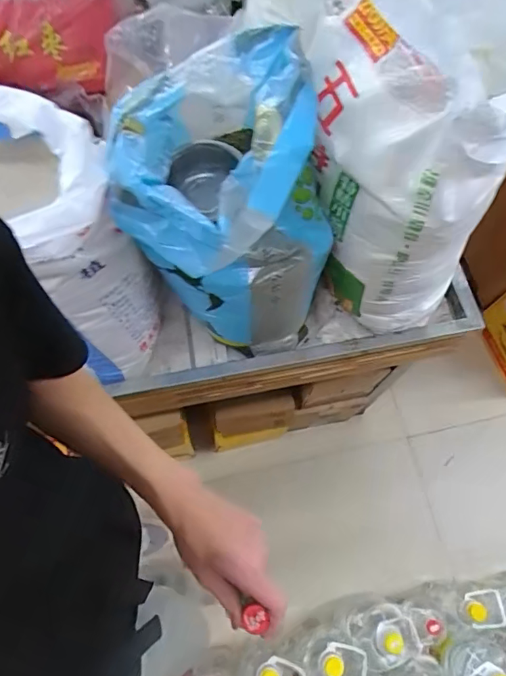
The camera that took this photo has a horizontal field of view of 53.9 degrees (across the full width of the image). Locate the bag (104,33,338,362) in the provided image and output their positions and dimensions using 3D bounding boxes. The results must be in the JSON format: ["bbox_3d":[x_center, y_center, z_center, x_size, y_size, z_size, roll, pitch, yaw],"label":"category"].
[{"bbox_3d":[-0.024,-0.201,0.775,0.288,0.418,0.277,16,68,4],"label":"bag"}]

